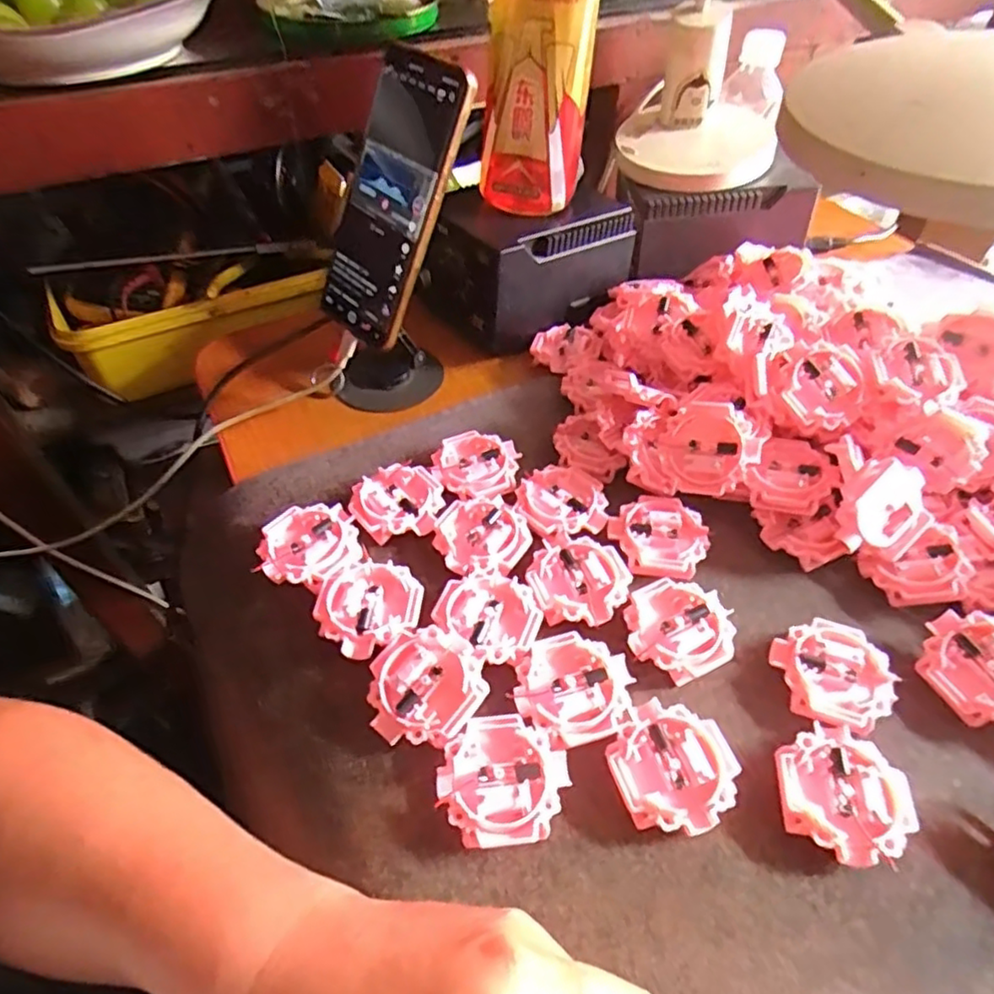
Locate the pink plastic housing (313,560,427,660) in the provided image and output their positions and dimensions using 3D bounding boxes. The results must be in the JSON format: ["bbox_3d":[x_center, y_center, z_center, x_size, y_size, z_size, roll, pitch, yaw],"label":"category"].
[{"bbox_3d":[-0.066,0.058,0.335,0.050,0.015,0.053,4,49,3],"label":"pink plastic housing"}]

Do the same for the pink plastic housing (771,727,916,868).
[{"bbox_3d":[0.148,0.129,0.278,0.051,0.016,0.053,0,49,0],"label":"pink plastic housing"}]

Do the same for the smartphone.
[{"bbox_3d":[-0.068,-0.182,0.397,0.082,0.162,0.013,38,27,32],"label":"smartphone"}]

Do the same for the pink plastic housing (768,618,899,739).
[{"bbox_3d":[0.165,0.088,0.314,0.052,0.015,0.052,0,49,0],"label":"pink plastic housing"}]

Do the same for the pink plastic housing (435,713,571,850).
[{"bbox_3d":[0.002,0.123,0.280,0.054,0.014,0.052,0,49,0],"label":"pink plastic housing"}]

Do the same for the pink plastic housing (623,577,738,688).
[{"bbox_3d":[0.093,0.067,0.330,0.054,0.015,0.050,-19,52,-17],"label":"pink plastic housing"}]

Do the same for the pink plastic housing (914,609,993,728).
[{"bbox_3d":[0.236,0.083,0.311,0.054,0.013,0.054,-9,59,14],"label":"pink plastic housing"}]

